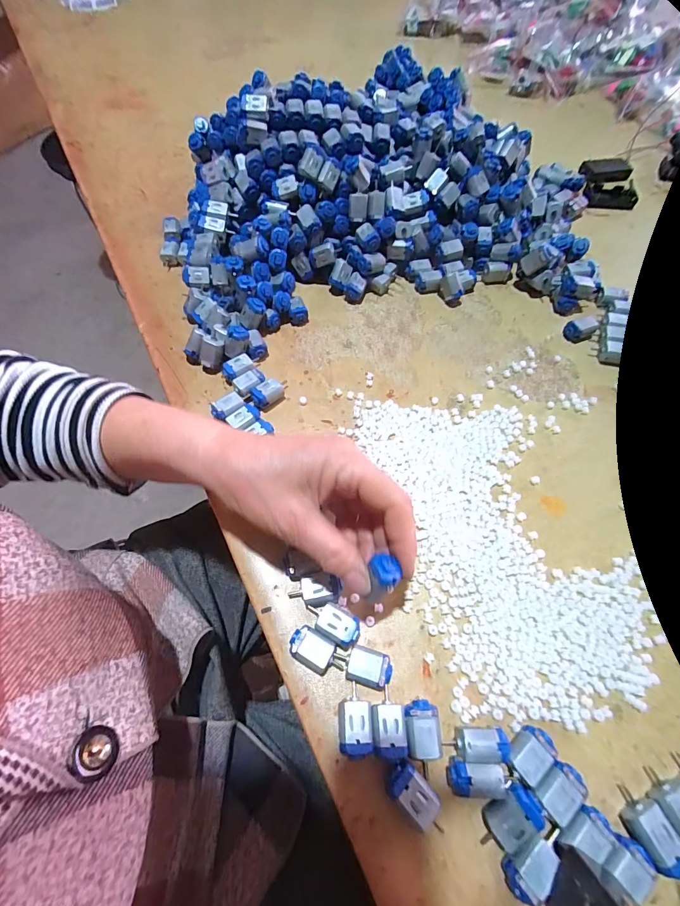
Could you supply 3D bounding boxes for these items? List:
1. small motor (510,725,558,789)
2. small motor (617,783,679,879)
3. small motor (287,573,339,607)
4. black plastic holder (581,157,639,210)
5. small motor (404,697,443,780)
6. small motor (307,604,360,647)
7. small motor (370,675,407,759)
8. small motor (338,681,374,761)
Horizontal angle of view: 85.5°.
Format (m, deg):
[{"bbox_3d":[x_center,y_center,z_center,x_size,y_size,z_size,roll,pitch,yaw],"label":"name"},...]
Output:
[{"bbox_3d":[0.109,0.172,0.211,0.029,0.013,0.018,-35,68,-17],"label":"small motor"},{"bbox_3d":[0.164,0.202,0.196,0.020,0.017,0.032,-16,64,-9],"label":"small motor"},{"bbox_3d":[-0.018,0.095,0.252,0.033,0.014,0.018,-5,62,-4],"label":"small motor"},{"bbox_3d":[0.356,-0.358,0.492,0.071,0.021,0.091,8,62,3],"label":"black plastic holder"},{"bbox_3d":[0.048,0.164,0.215,0.019,0.017,0.033,-1,62,-1],"label":"small motor"},{"bbox_3d":[-0.005,0.112,0.243,0.036,0.014,0.017,23,64,11],"label":"small motor"},{"bbox_3d":[0.028,0.157,0.219,0.019,0.017,0.037,-1,62,-2],"label":"small motor"},{"bbox_3d":[0.009,0.157,0.217,0.019,0.019,0.032,-2,62,-2],"label":"small motor"}]

